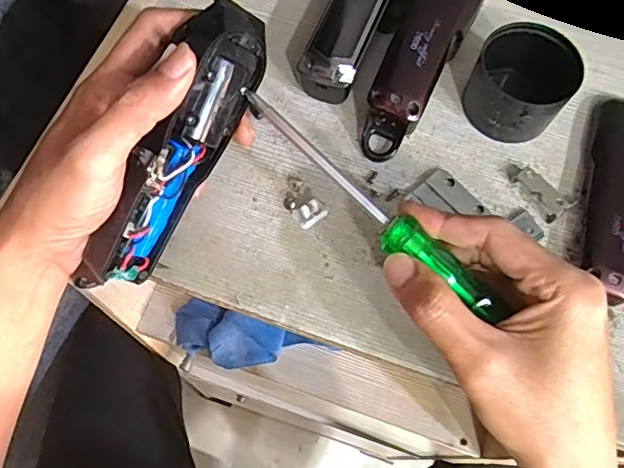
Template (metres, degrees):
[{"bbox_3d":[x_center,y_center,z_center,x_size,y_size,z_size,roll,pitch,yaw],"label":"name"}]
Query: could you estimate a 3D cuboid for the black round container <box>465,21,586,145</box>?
[{"bbox_3d":[0.133,-0.095,0.355,0.061,0.047,0.061,1,67,-3],"label":"black round container"}]

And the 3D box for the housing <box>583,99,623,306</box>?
[{"bbox_3d":[0.191,-0.027,0.343,0.037,0.016,0.138,17,67,4],"label":"housing"}]

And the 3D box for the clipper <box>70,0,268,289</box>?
[{"bbox_3d":[-0.076,-0.046,0.295,0.034,0.049,0.156,40,107,29],"label":"clipper"}]

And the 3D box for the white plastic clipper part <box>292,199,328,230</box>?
[{"bbox_3d":[-0.002,-0.013,0.338,0.017,0.011,0.014,-37,73,-17],"label":"white plastic clipper part"}]

